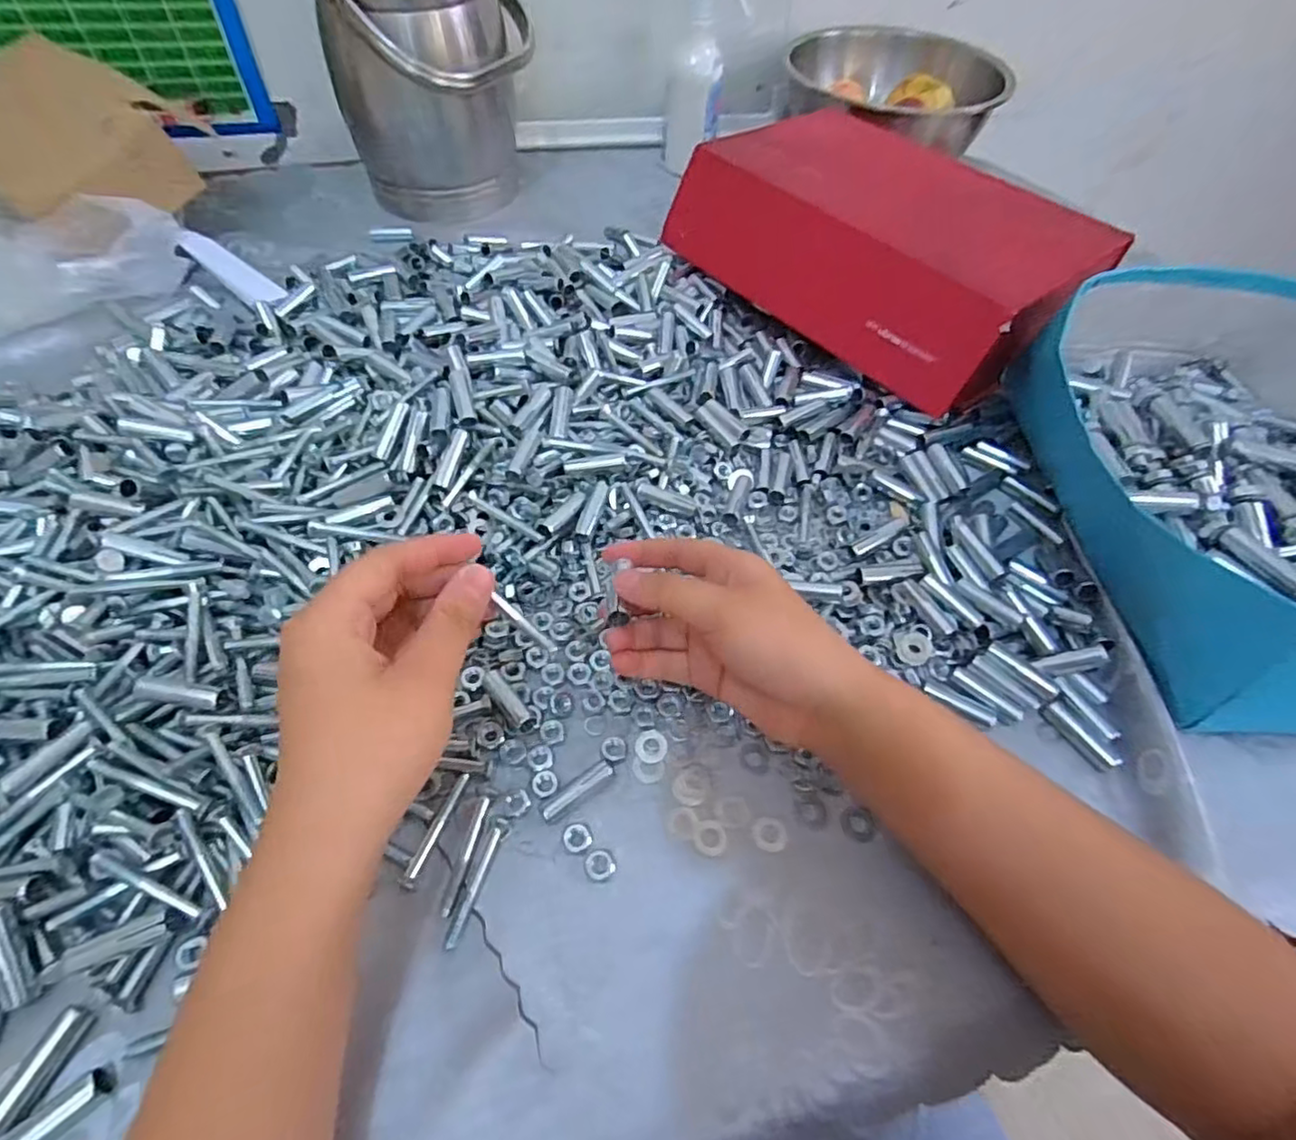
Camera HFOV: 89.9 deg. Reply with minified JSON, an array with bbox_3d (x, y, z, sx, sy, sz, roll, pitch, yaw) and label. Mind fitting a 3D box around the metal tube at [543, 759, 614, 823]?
[{"bbox_3d":[-0.034,0.108,0.318,0.039,0.004,0.009,-33,62,-24],"label":"metal tube"}]

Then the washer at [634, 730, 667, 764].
[{"bbox_3d":[0.002,0.090,0.332,0.016,0.004,0.016,1,54,-2],"label":"washer"}]

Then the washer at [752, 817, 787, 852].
[{"bbox_3d":[0.059,0.126,0.309,0.017,0.004,0.016,1,54,-2],"label":"washer"}]

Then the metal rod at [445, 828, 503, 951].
[{"bbox_3d":[-0.078,0.142,0.291,0.006,0.004,0.050,16,55,9],"label":"metal rod"}]

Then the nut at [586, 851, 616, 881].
[{"bbox_3d":[-0.022,0.135,0.297,0.013,0.004,0.013,1,54,-2],"label":"nut"}]

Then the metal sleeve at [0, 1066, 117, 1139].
[{"bbox_3d":[-0.221,0.203,0.240,0.044,0.008,0.013,-33,62,-24],"label":"metal sleeve"}]

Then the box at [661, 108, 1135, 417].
[{"bbox_3d":[0.187,-0.273,0.528,0.206,0.084,0.301,-36,63,-25],"label":"box"}]

